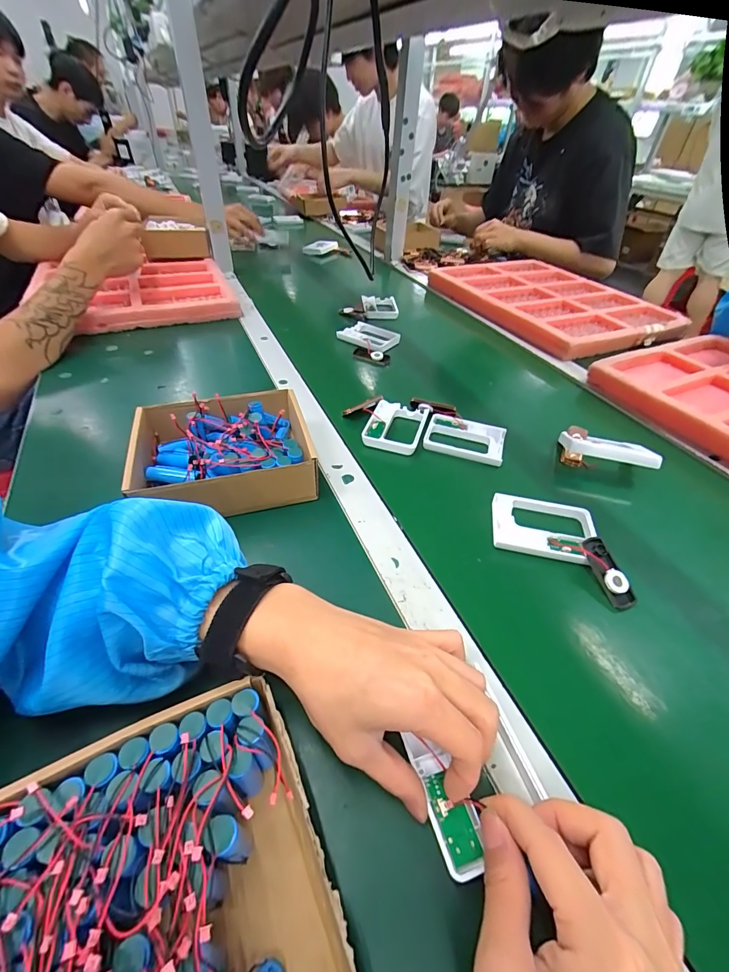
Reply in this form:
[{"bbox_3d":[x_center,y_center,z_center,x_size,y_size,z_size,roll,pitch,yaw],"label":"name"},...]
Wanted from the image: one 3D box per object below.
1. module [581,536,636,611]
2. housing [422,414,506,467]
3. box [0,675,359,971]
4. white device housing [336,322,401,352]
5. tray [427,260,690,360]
[{"bbox_3d":[0.215,0.076,0.350,0.020,0.010,0.063,-8,61,-14],"label":"module"},{"bbox_3d":[0.124,-0.057,0.495,0.094,0.017,0.072,15,44,11],"label":"housing"},{"bbox_3d":[-0.084,0.194,0.167,0.137,0.066,0.161,-17,48,-22],"label":"box"},{"bbox_3d":[0.012,-0.265,0.696,0.099,0.015,0.075,25,47,20],"label":"white device housing"},{"bbox_3d":[0.378,-0.391,0.843,0.340,0.048,0.440,-20,49,-25],"label":"tray"}]

